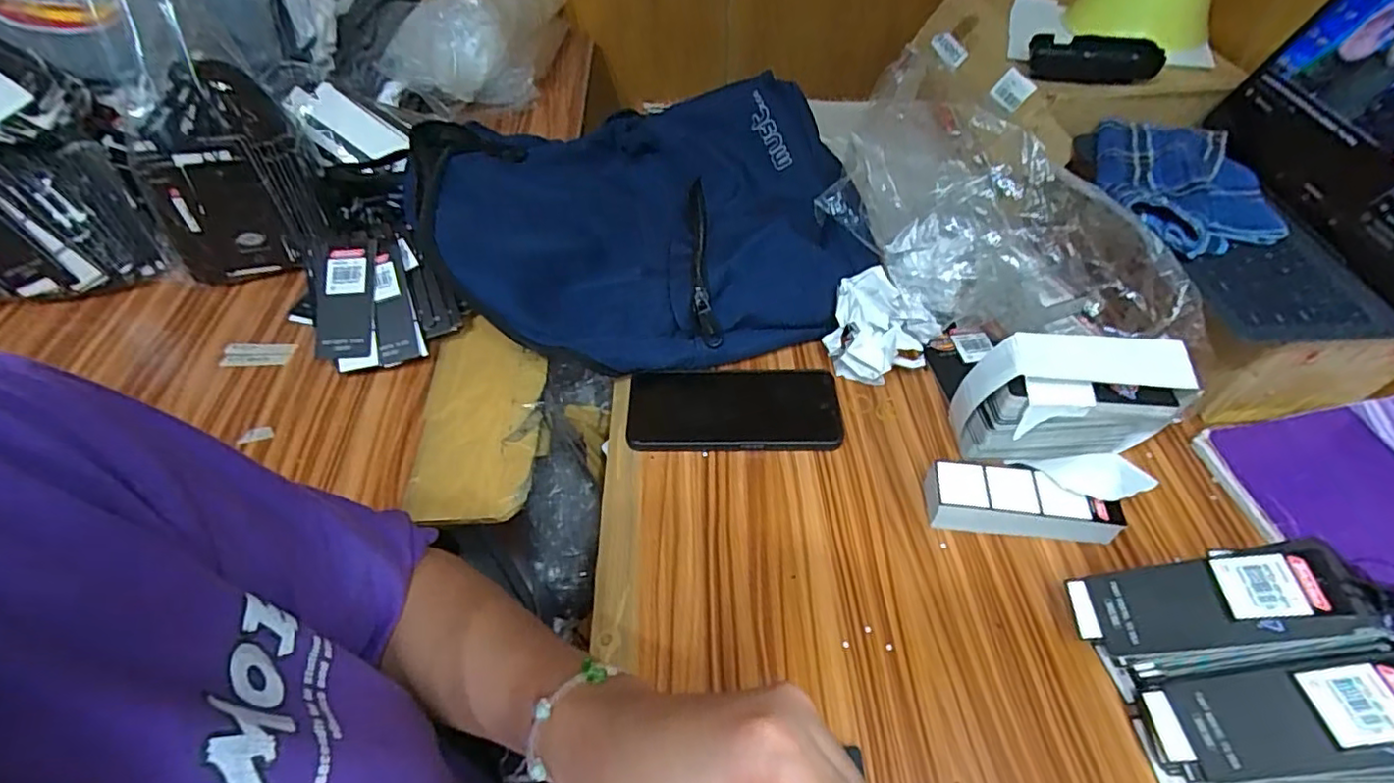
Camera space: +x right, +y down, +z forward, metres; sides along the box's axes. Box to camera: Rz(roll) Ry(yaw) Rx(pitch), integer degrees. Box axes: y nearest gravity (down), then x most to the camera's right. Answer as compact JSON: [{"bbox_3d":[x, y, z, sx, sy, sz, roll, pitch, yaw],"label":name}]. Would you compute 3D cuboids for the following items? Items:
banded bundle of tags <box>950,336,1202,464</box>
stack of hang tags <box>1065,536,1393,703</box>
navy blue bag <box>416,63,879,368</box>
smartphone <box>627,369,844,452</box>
[{"bbox_3d":[0.265,0.011,0.450,0.135,0.105,0.053,0,49,1],"label":"banded bundle of tags"},{"bbox_3d":[0.299,0.130,0.357,0.138,0.046,0.060,-21,44,24],"label":"stack of hang tags"},{"bbox_3d":[-0.056,-0.167,0.600,0.369,0.110,0.321,-12,50,-9],"label":"navy blue bag"},{"bbox_3d":[0.030,0.015,0.511,0.170,0.012,0.079,-1,49,0],"label":"smartphone"}]

